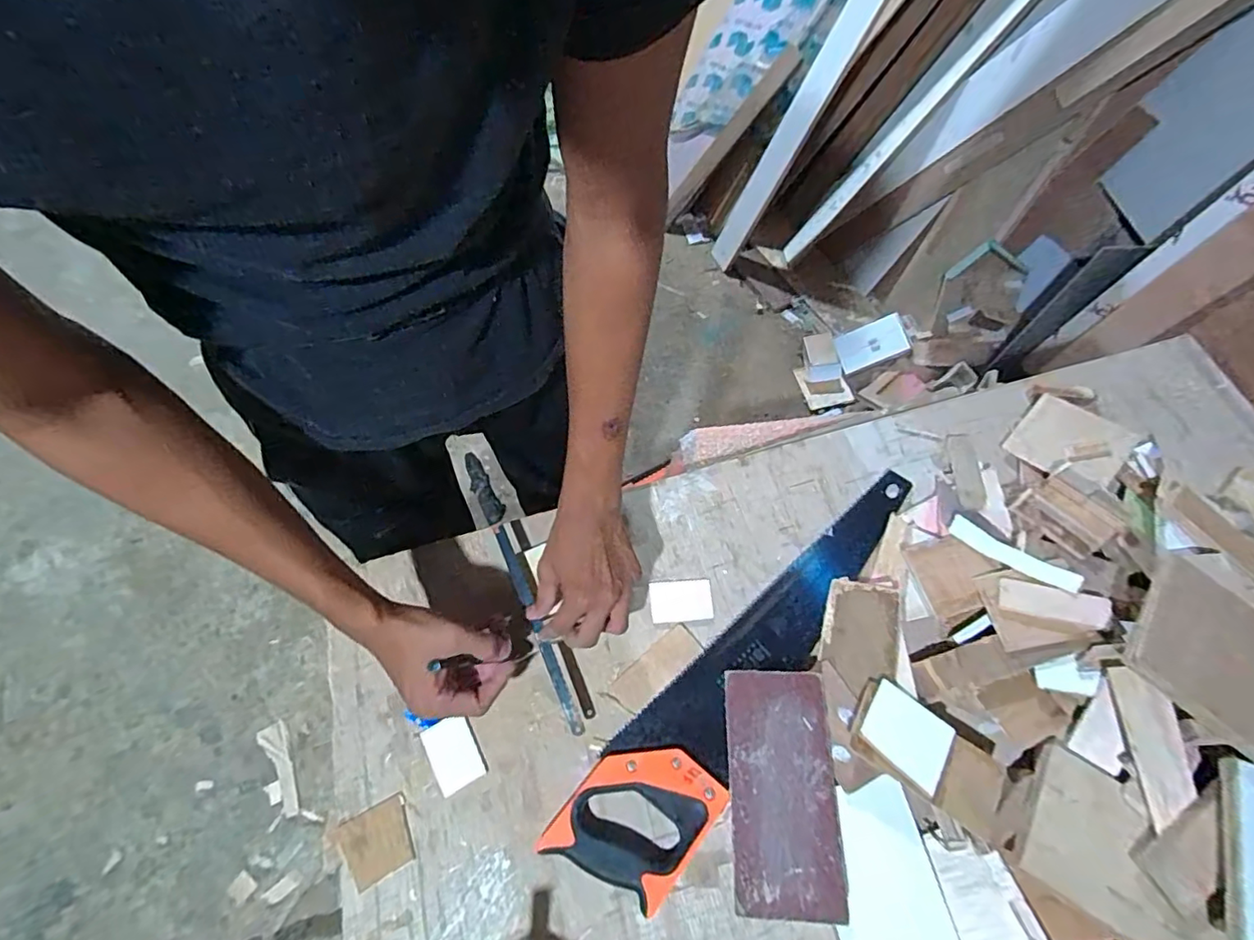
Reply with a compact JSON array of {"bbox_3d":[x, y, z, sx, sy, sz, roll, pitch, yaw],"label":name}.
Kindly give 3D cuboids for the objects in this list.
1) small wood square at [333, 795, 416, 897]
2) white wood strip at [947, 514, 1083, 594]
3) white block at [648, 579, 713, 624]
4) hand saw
[{"bbox_3d":[-0.232,0.345,0.529,0.061,0.008,0.058,-25,68,-12],"label":"small wood square"},{"bbox_3d":[0.392,0.083,0.583,0.026,0.016,0.121,-42,53,-20],"label":"white wood strip"},{"bbox_3d":[0.058,0.142,0.619,0.066,0.008,0.043,-4,66,-3],"label":"white block"},{"bbox_3d":[0.136,0.188,0.588,0.112,0.025,0.512,40,71,15],"label":"hand saw"}]

